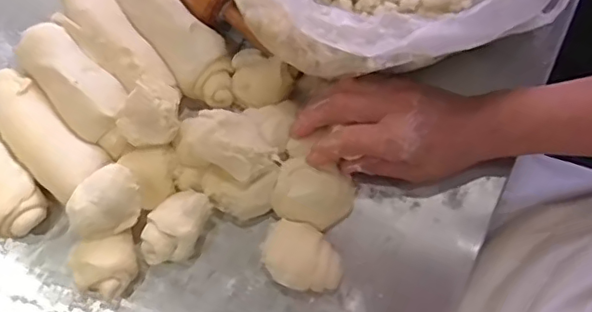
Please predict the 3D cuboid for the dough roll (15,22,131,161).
[{"bbox_3d":[-0.185,-0.057,0.495,0.130,0.048,0.053,43,81,10],"label":"dough roll"}]

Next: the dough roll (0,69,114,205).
[{"bbox_3d":[-0.216,-0.016,0.488,0.124,0.040,0.057,42,81,10],"label":"dough roll"}]

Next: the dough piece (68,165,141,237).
[{"bbox_3d":[-0.148,0.036,0.446,0.057,0.028,0.042,-21,79,-3],"label":"dough piece"}]

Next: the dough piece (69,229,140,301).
[{"bbox_3d":[-0.154,0.090,0.462,0.051,0.038,0.048,0,77,1],"label":"dough piece"}]

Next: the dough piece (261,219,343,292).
[{"bbox_3d":[0.006,0.084,0.470,0.066,0.029,0.049,25,79,7],"label":"dough piece"}]

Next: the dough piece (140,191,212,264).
[{"bbox_3d":[-0.097,0.059,0.469,0.042,0.044,0.063,25,78,7],"label":"dough piece"}]

